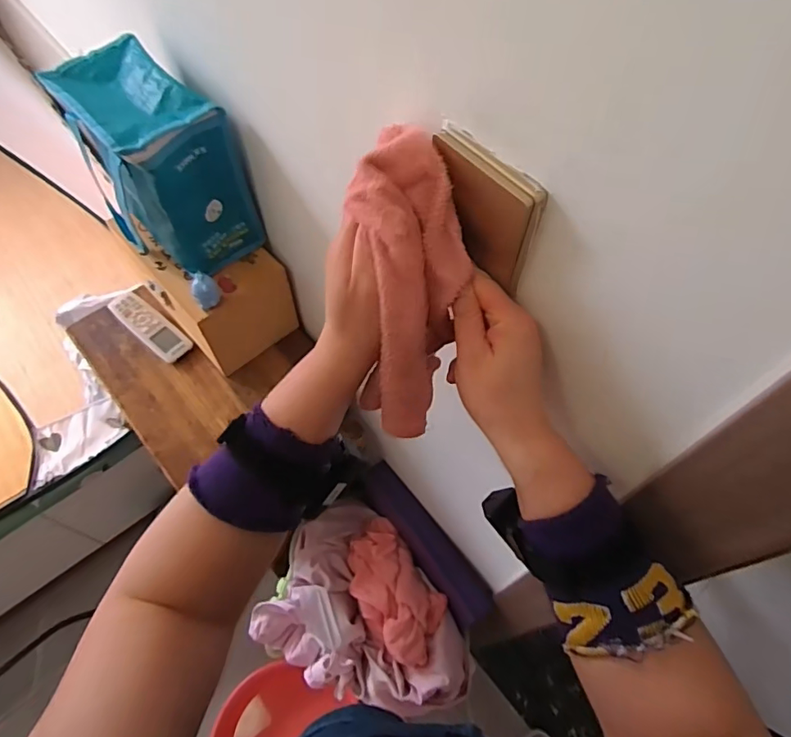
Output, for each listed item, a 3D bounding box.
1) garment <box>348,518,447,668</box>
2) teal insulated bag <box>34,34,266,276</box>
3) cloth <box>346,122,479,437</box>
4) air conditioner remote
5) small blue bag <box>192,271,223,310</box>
[{"bbox_3d":[-0.007,0.388,0.893,0.132,0.053,0.231,-31,64,-18],"label":"garment"},{"bbox_3d":[-0.309,-0.258,0.669,0.197,0.216,0.135,34,64,18],"label":"teal insulated bag"},{"bbox_3d":[0.009,-0.046,0.347,0.072,0.208,0.037,0,21,-1],"label":"cloth"},{"bbox_3d":[-0.403,-0.069,0.838,0.158,0.022,0.054,37,65,19],"label":"air conditioner remote"},{"bbox_3d":[-0.254,-0.106,0.683,0.034,0.048,0.025,-22,61,-14],"label":"small blue bag"}]

